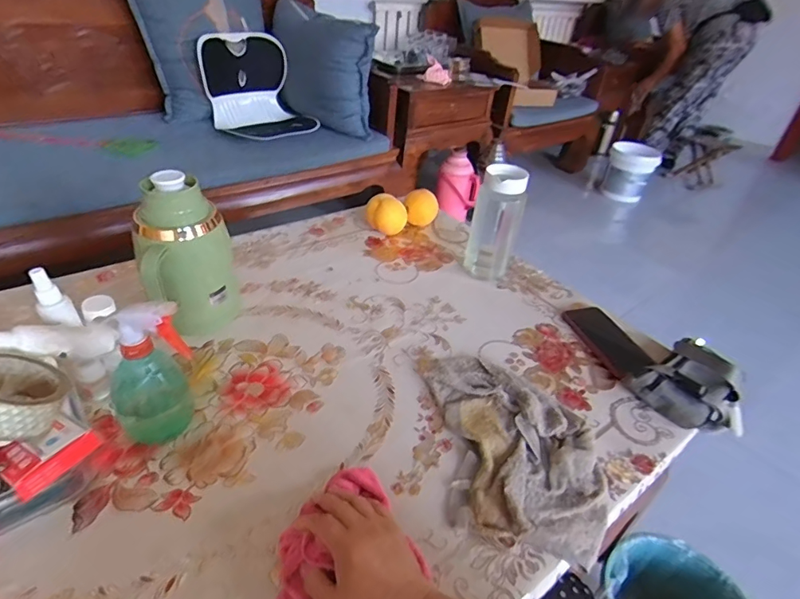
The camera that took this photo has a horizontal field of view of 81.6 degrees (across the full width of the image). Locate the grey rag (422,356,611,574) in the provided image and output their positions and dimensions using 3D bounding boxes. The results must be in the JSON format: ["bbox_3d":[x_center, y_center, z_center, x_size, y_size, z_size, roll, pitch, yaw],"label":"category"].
[{"bbox_3d":[0.148,0.177,0.594,0.192,0.029,0.286,1,38,-8],"label":"grey rag"}]

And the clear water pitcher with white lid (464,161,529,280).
[{"bbox_3d":[0.178,-0.145,0.865,0.085,0.217,0.081,15,38,10],"label":"clear water pitcher with white lid"}]

